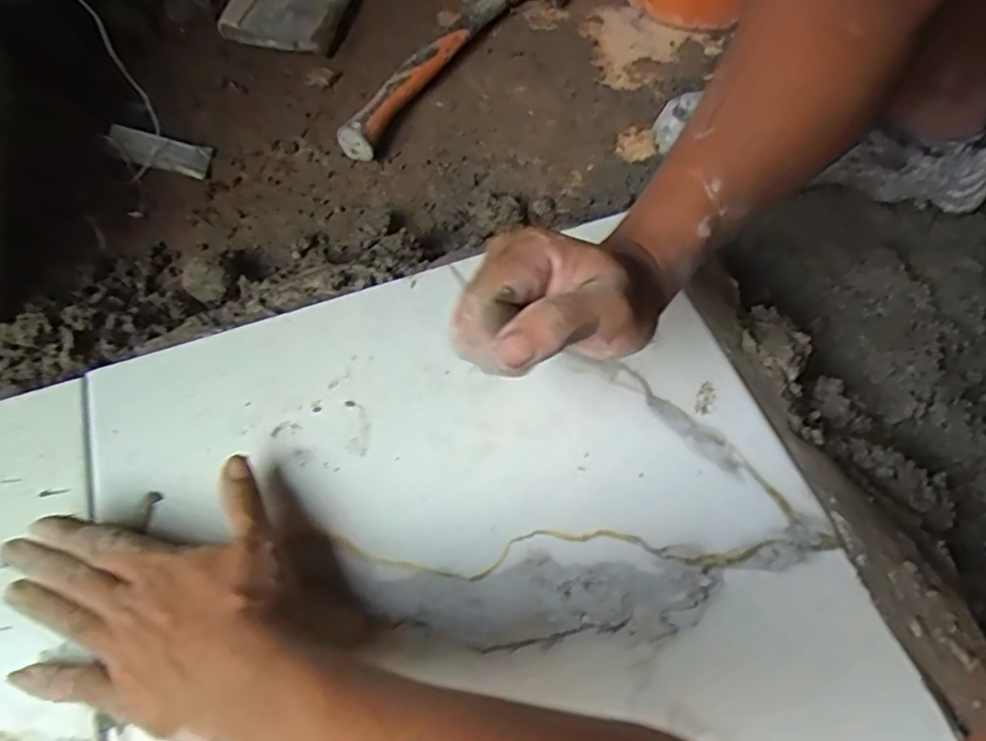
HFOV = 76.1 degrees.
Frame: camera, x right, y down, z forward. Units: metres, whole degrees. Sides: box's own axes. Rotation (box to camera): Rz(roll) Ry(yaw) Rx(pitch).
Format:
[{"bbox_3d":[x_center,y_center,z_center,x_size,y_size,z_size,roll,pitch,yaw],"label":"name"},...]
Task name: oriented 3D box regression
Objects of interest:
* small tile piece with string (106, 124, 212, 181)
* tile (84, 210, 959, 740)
[{"bbox_3d":[-0.307,-0.204,0.582,0.085,0.013,0.033,16,63,-10],"label":"small tile piece with string"},{"bbox_3d":[-0.017,0.101,0.357,0.389,0.011,0.391,-20,64,-8],"label":"tile"}]

